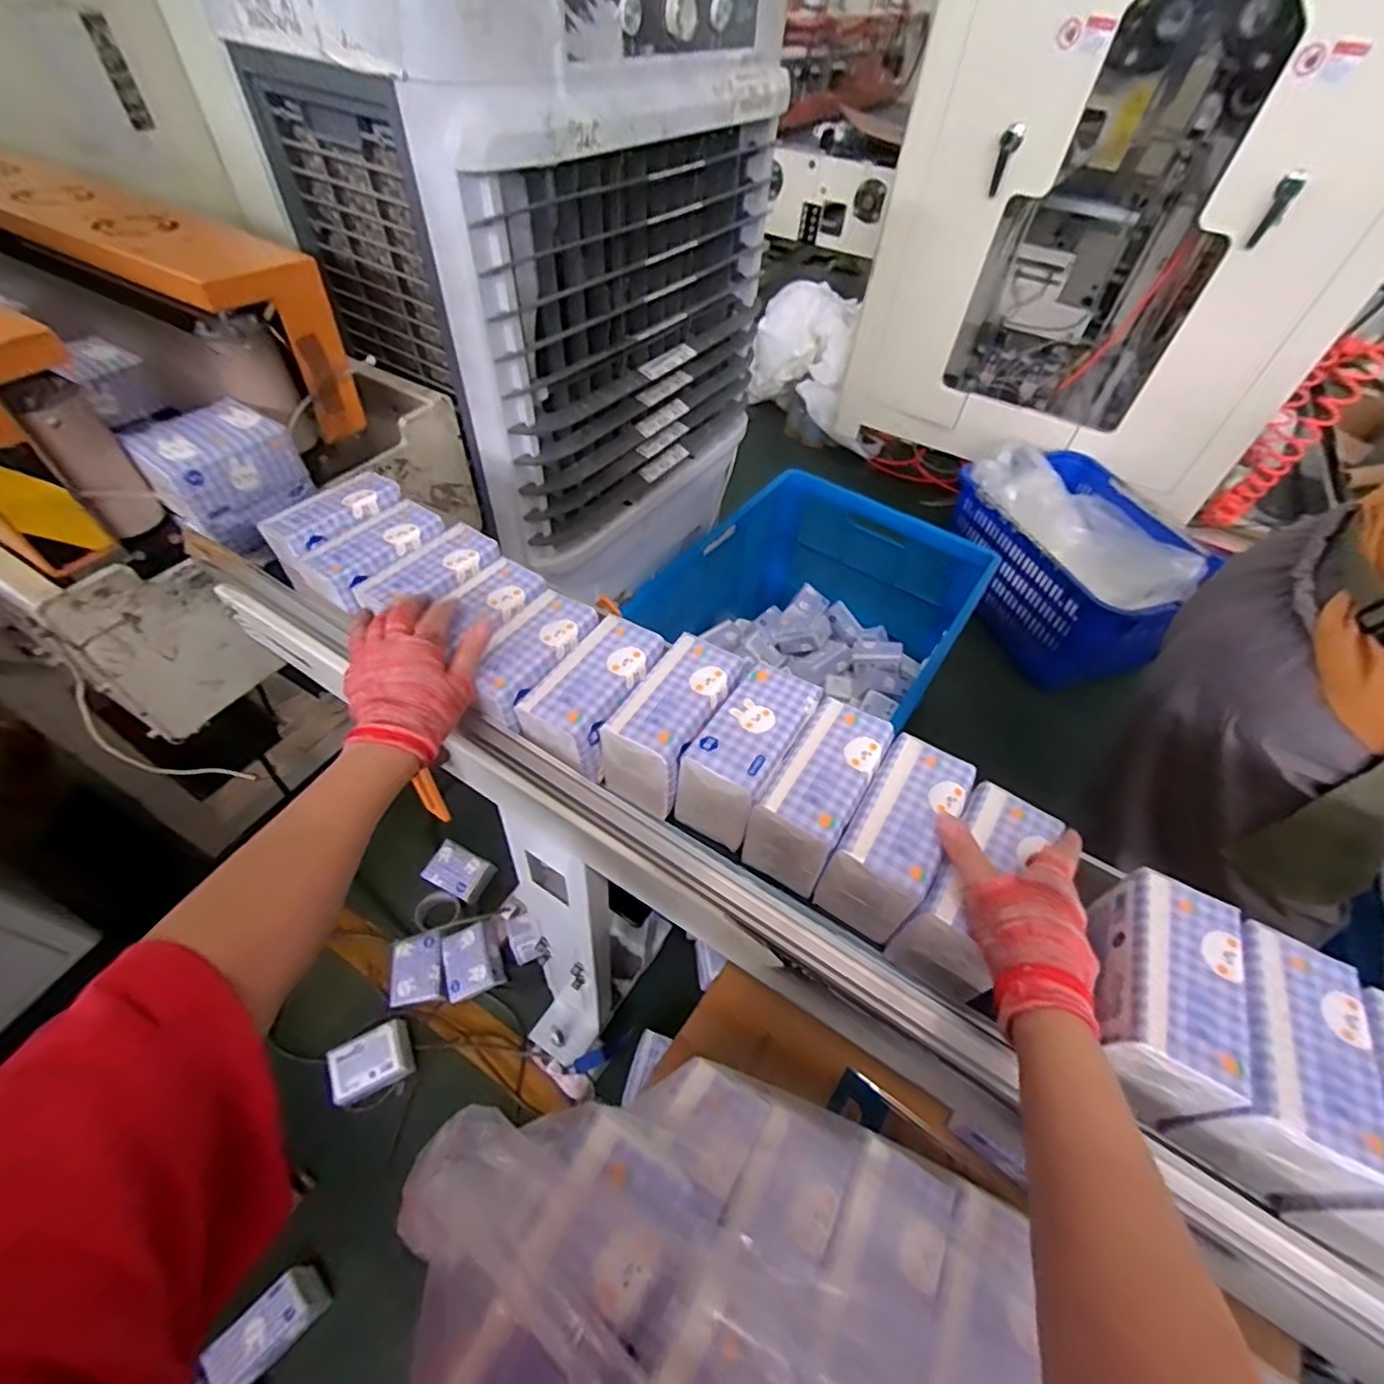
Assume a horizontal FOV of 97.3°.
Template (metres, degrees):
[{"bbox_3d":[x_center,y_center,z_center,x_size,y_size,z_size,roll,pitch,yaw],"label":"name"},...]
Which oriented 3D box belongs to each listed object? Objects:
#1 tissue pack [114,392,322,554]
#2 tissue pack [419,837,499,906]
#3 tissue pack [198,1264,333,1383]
[{"bbox_3d":[-0.472,-0.222,0.623,0.065,0.109,0.127,30,54,18],"label":"tissue pack"},{"bbox_3d":[-0.494,0.384,1.295,0.130,0.049,0.094,28,61,4],"label":"tissue pack"},{"bbox_3d":[-0.607,0.910,0.873,0.078,0.061,0.131,38,57,23],"label":"tissue pack"}]

